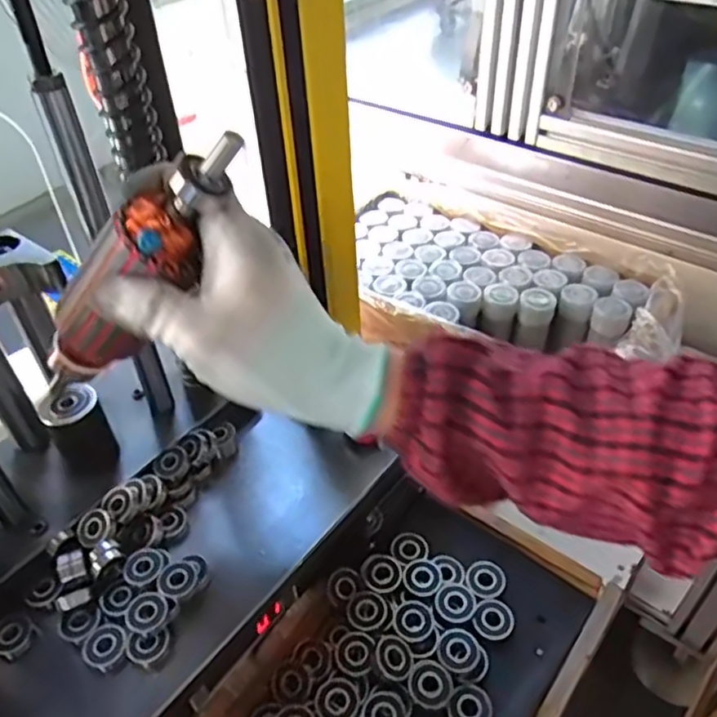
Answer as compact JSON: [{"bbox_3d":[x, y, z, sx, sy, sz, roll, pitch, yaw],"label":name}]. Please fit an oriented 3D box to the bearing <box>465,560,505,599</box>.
[{"bbox_3d":[0.103,0.180,0.528,0.031,0.008,0.034,-1,43,1],"label":"bearing"}]

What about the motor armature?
[{"bbox_3d":[-0.108,-0.051,0.324,0.150,0.040,0.038,-48,45,16],"label":"motor armature"}]

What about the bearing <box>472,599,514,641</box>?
[{"bbox_3d":[0.105,0.203,0.504,0.030,0.007,0.030,-1,43,1],"label":"bearing"}]

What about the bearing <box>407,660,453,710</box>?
[{"bbox_3d":[0.051,0.233,0.464,0.031,0.006,0.032,-1,43,1],"label":"bearing"}]

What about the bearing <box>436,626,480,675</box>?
[{"bbox_3d":[0.073,0.215,0.480,0.031,0.009,0.032,24,49,25],"label":"bearing"}]

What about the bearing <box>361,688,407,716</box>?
[{"bbox_3d":[0.018,0.247,0.450,0.031,0.007,0.032,-1,43,1],"label":"bearing"}]

